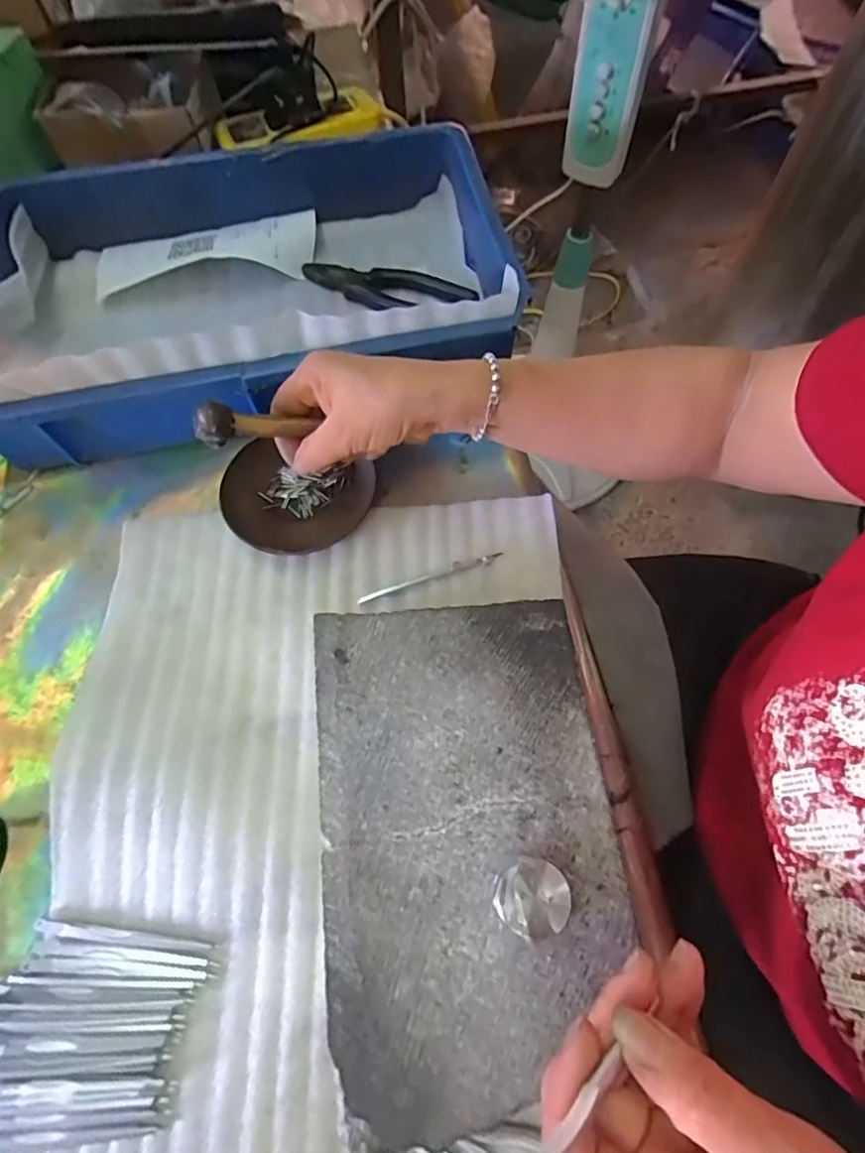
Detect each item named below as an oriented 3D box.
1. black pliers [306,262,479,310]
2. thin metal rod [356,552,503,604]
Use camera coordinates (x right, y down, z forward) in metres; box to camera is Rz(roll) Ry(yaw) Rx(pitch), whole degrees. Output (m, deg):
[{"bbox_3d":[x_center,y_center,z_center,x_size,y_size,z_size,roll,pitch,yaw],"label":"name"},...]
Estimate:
[{"bbox_3d":[-0.044,-0.262,0.518,0.165,0.014,0.047,17,68,10],"label":"black pliers"},{"bbox_3d":[-0.001,0.000,0.408,0.108,0.010,0.007,-19,67,-6],"label":"thin metal rod"}]

